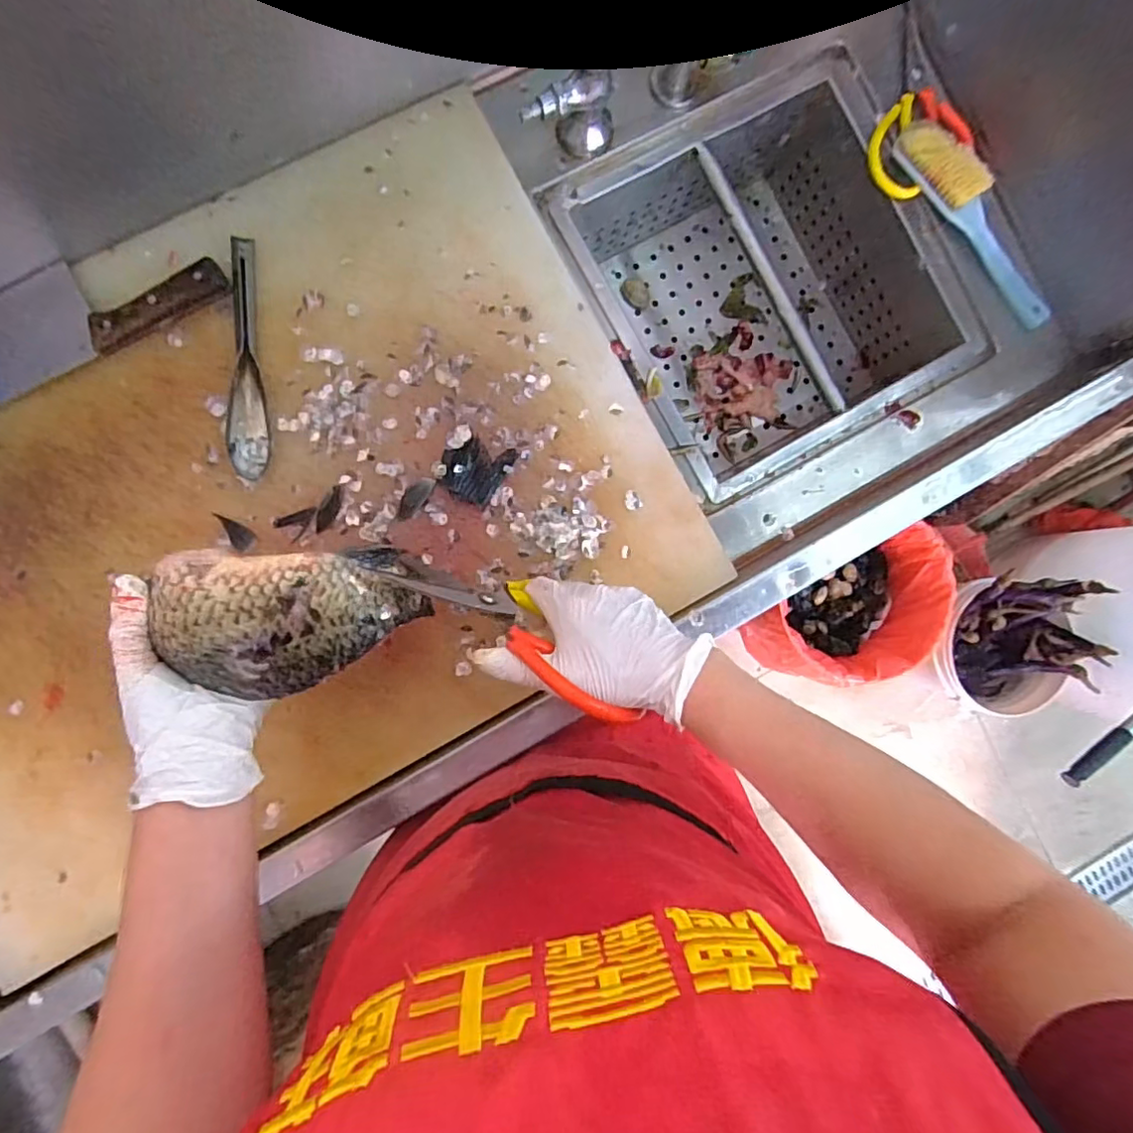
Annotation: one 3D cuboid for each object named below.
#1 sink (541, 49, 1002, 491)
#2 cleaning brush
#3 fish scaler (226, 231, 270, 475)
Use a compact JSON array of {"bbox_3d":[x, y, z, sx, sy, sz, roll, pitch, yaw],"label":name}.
[{"bbox_3d":[0.193,-0.282,0.647,0.335,0.180,0.351,-28,92,-5],"label":"sink"},{"bbox_3d":[0.393,-0.325,0.560,0.050,0.047,0.227,-35,92,-6],"label":"cleaning brush"},{"bbox_3d":[-0.276,-0.178,0.501,0.031,0.012,0.201,-5,89,-6],"label":"fish scaler"}]

